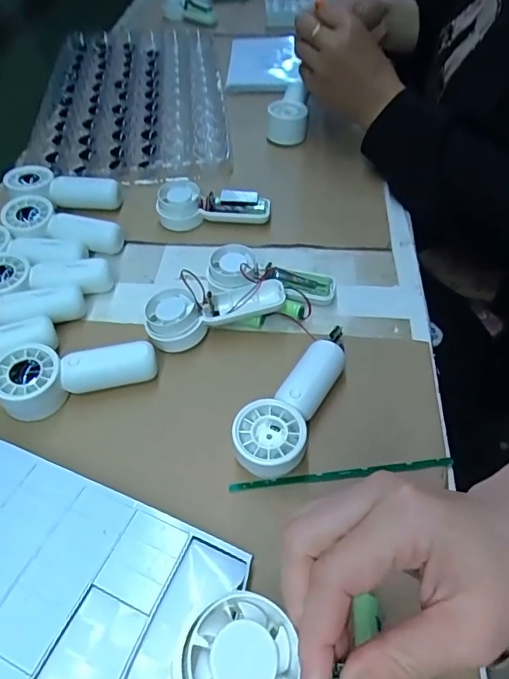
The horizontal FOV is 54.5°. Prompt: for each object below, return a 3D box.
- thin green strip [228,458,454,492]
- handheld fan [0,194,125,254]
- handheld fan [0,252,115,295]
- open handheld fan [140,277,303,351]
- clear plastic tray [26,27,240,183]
[{"bbox_3d":[0.057,0.089,0.324,0.145,0.005,0.007,-6,51,-4],"label":"thin green strip"},{"bbox_3d":[-0.184,-0.103,0.466,0.112,0.029,0.046,13,53,11],"label":"handheld fan"},{"bbox_3d":[-0.184,-0.050,0.428,0.110,0.024,0.048,-1,51,0],"label":"handheld fan"},{"bbox_3d":[-0.026,-0.025,0.402,0.121,0.032,0.044,-14,52,-10],"label":"open handheld fan"},{"bbox_3d":[-0.161,-0.328,0.659,0.230,0.017,0.396,-5,51,-3],"label":"clear plastic tray"}]

